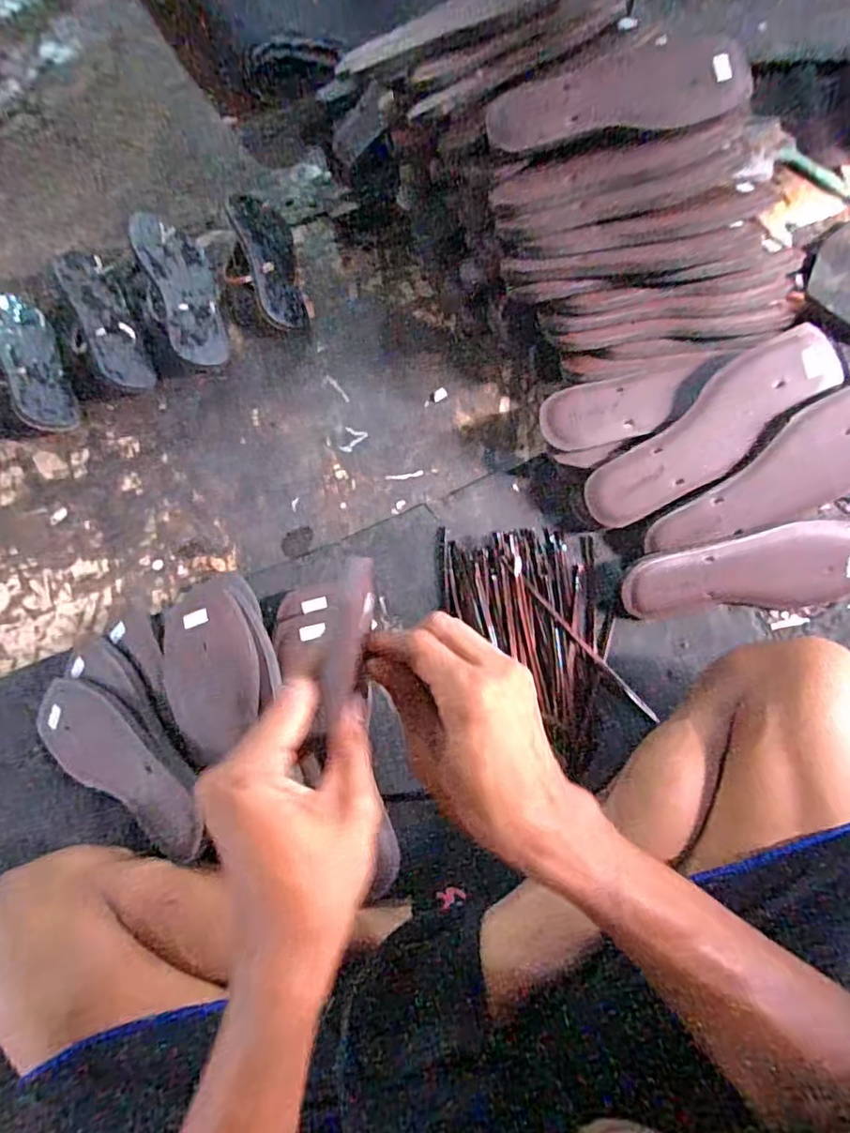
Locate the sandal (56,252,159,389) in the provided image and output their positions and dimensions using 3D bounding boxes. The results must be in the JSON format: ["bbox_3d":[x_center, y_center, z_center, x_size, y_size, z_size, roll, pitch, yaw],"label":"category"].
[{"bbox_3d":[-0.431,-0.321,0.754,0.082,0.064,0.210,-24,71,-7],"label":"sandal"}]

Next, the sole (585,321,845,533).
[{"bbox_3d":[0.279,-0.131,0.567,0.258,0.022,0.075,-39,72,12],"label":"sole"}]

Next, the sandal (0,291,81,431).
[{"bbox_3d":[-0.521,-0.281,0.740,0.078,0.036,0.241,-30,84,-9],"label":"sandal"}]

